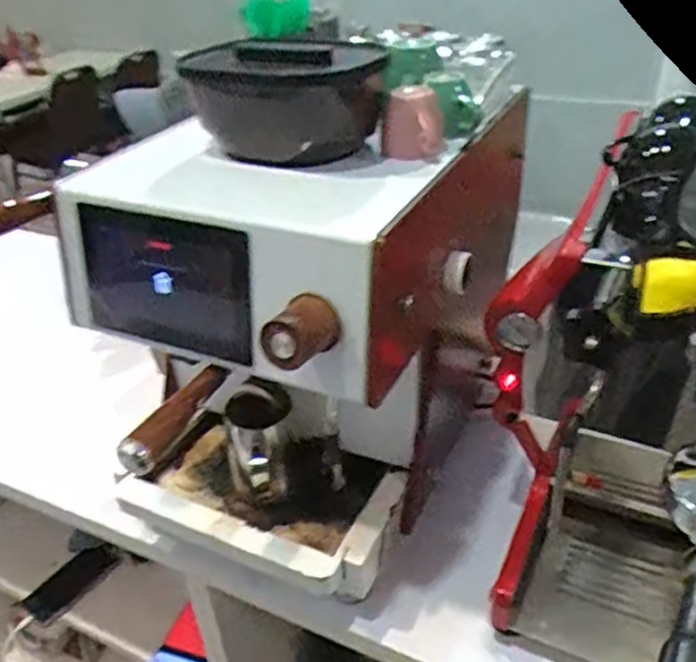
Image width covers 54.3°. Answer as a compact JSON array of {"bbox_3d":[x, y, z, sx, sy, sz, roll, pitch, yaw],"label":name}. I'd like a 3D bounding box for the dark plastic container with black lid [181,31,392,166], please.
[{"bbox_3d":[-0.066,-0.234,0.697,0.179,0.108,0.155,-10,34,-8],"label":"dark plastic container with black lid"}]

